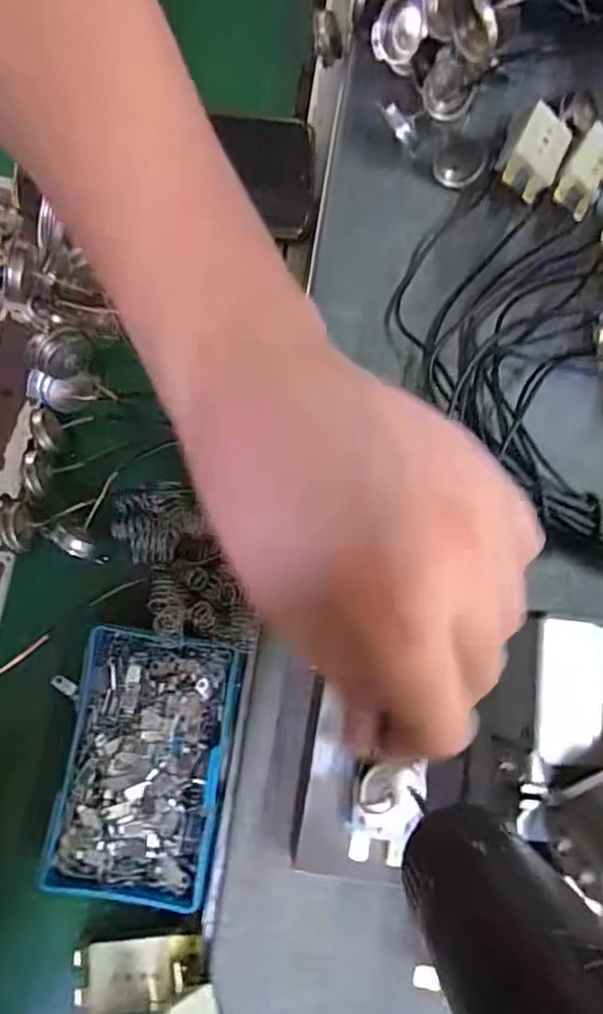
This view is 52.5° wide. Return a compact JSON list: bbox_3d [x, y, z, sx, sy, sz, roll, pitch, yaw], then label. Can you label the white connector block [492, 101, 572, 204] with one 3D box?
[{"bbox_3d":[0.124,-0.190,0.329,0.030,0.015,0.043,39,82,-17],"label":"white connector block"}]

